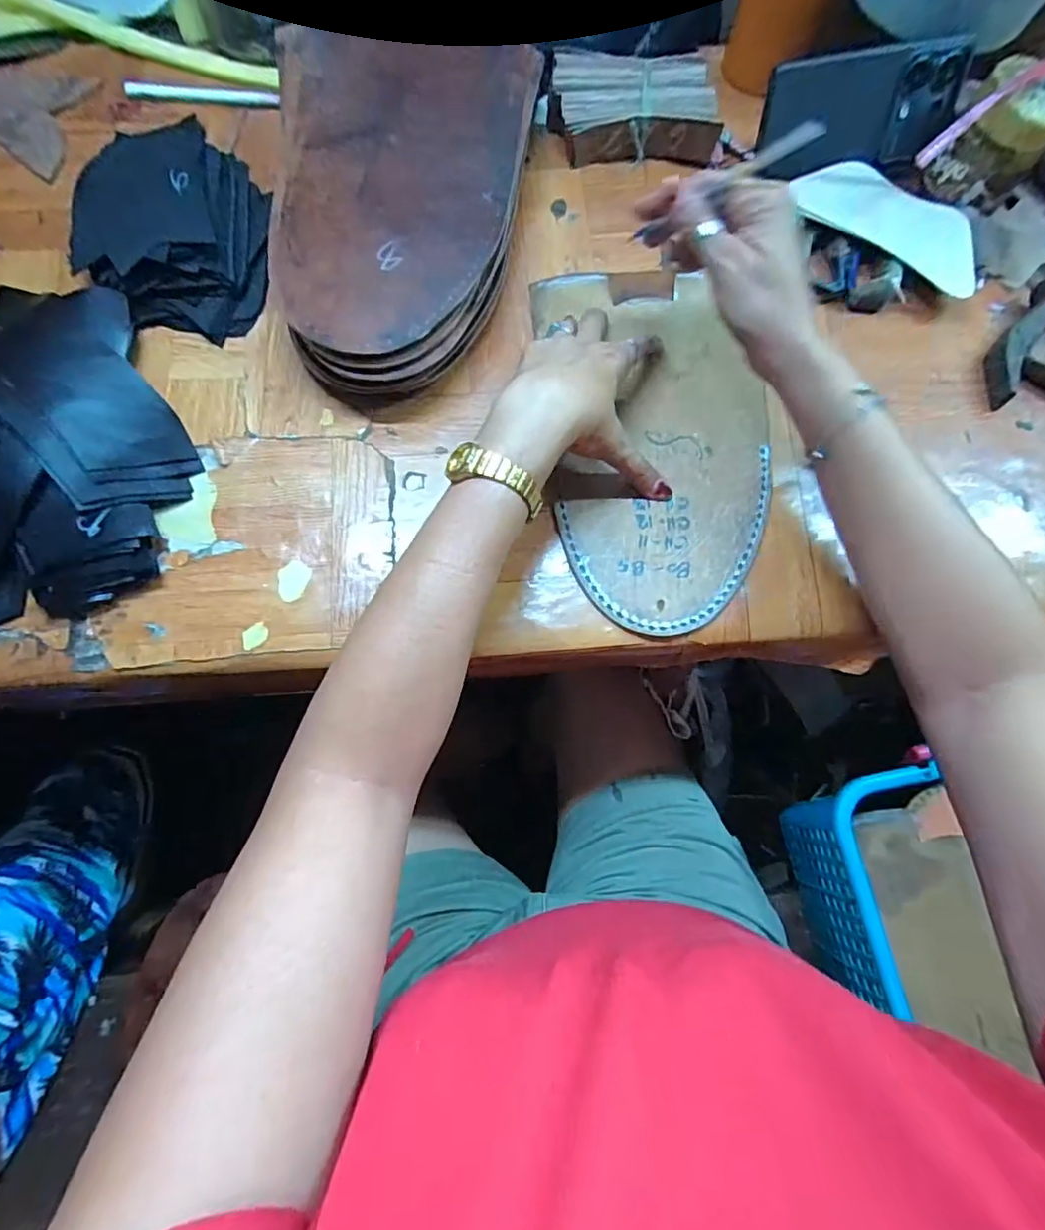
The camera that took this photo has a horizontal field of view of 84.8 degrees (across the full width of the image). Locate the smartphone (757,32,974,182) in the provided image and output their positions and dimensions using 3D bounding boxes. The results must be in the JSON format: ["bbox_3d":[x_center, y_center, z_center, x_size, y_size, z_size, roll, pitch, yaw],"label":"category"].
[{"bbox_3d":[0.269,-0.402,0.455,0.159,0.073,0.016,-12,47,-4],"label":"smartphone"}]

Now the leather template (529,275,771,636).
[{"bbox_3d":[0.100,-0.132,0.420,0.156,0.009,0.288,-4,74,-3],"label":"leather template"}]

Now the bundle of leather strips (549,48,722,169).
[{"bbox_3d":[0.096,-0.424,0.484,0.137,0.044,0.081,2,74,-1],"label":"bundle of leather strips"}]

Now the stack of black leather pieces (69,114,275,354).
[{"bbox_3d":[-0.268,-0.294,0.436,0.135,0.040,0.162,1,74,-1],"label":"stack of black leather pieces"}]

